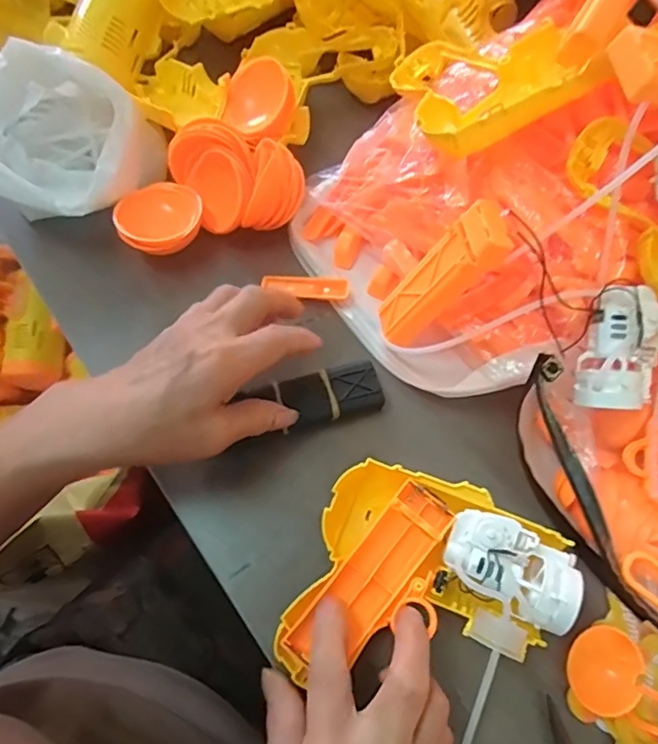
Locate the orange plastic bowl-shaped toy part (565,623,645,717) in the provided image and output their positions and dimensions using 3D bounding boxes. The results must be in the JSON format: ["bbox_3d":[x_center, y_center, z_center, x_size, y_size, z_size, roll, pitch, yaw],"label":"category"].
[{"bbox_3d":[0.148,0.160,0.296,0.034,0.009,0.043,5,50,39],"label":"orange plastic bowl-shaped toy part"}]

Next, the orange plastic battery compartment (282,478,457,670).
[{"bbox_3d":[0.024,0.111,0.298,0.035,0.017,0.109,39,80,15],"label":"orange plastic battery compartment"}]

